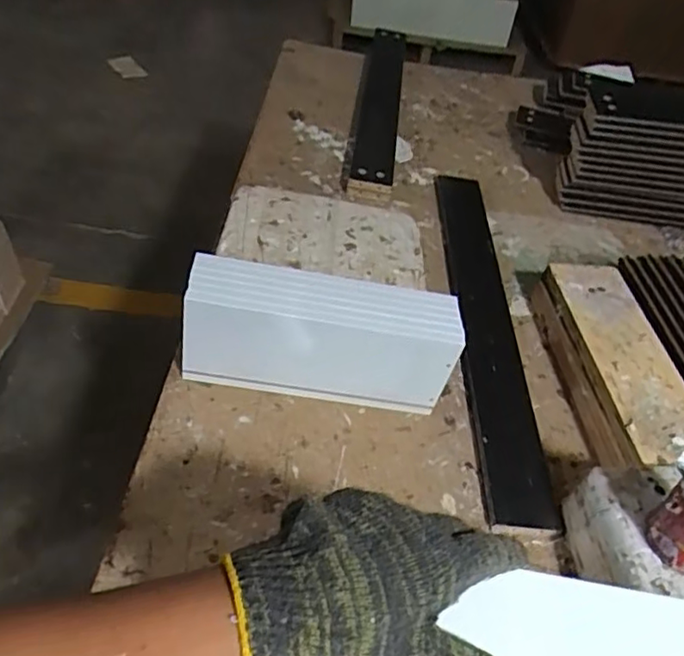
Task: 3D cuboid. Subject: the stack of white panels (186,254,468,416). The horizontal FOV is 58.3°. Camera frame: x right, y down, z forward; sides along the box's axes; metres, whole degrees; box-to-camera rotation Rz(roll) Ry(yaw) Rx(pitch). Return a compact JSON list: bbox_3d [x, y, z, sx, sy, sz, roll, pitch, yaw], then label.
[{"bbox_3d":[-0.022,0.007,0.661,0.275,0.136,0.066,6,46,-2],"label":"stack of white panels"}]

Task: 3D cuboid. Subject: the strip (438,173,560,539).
[{"bbox_3d":[0.185,-0.013,0.801,0.073,0.012,0.552,2,50,-3],"label":"strip"}]

